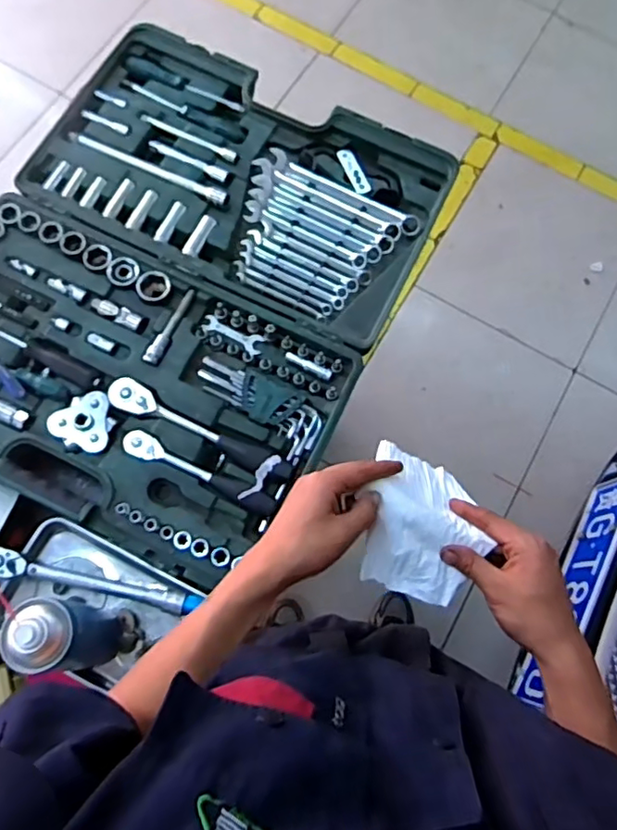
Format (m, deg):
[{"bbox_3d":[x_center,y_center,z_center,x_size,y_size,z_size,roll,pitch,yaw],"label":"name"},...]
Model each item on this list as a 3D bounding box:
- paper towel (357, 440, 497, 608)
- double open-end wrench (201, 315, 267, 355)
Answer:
[{"bbox_3d":[0.101,0.100,0.536,0.103,0.049,0.123,18,81,4],"label":"paper towel"},{"bbox_3d":[-0.100,-0.106,0.786,0.083,0.006,0.028,23,74,4],"label":"double open-end wrench"}]

